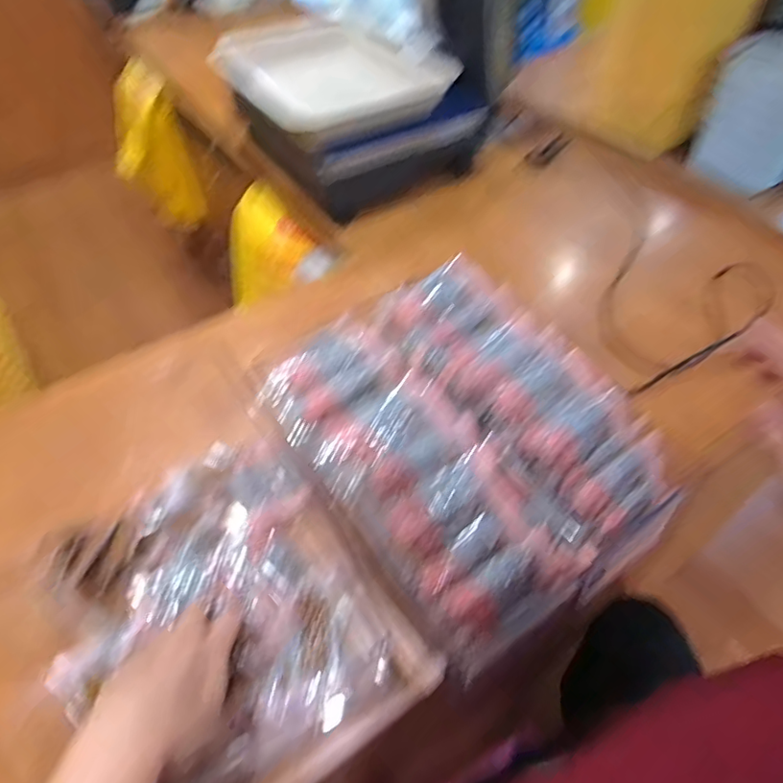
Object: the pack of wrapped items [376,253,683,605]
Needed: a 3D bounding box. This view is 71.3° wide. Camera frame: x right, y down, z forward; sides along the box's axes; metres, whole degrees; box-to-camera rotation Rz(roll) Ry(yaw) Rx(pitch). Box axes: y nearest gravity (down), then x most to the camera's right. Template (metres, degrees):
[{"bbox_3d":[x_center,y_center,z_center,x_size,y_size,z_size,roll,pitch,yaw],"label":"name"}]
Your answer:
[{"bbox_3d":[0.098,0.006,0.414,0.108,0.058,0.269,-31,69,-21],"label":"pack of wrapped items"}]

